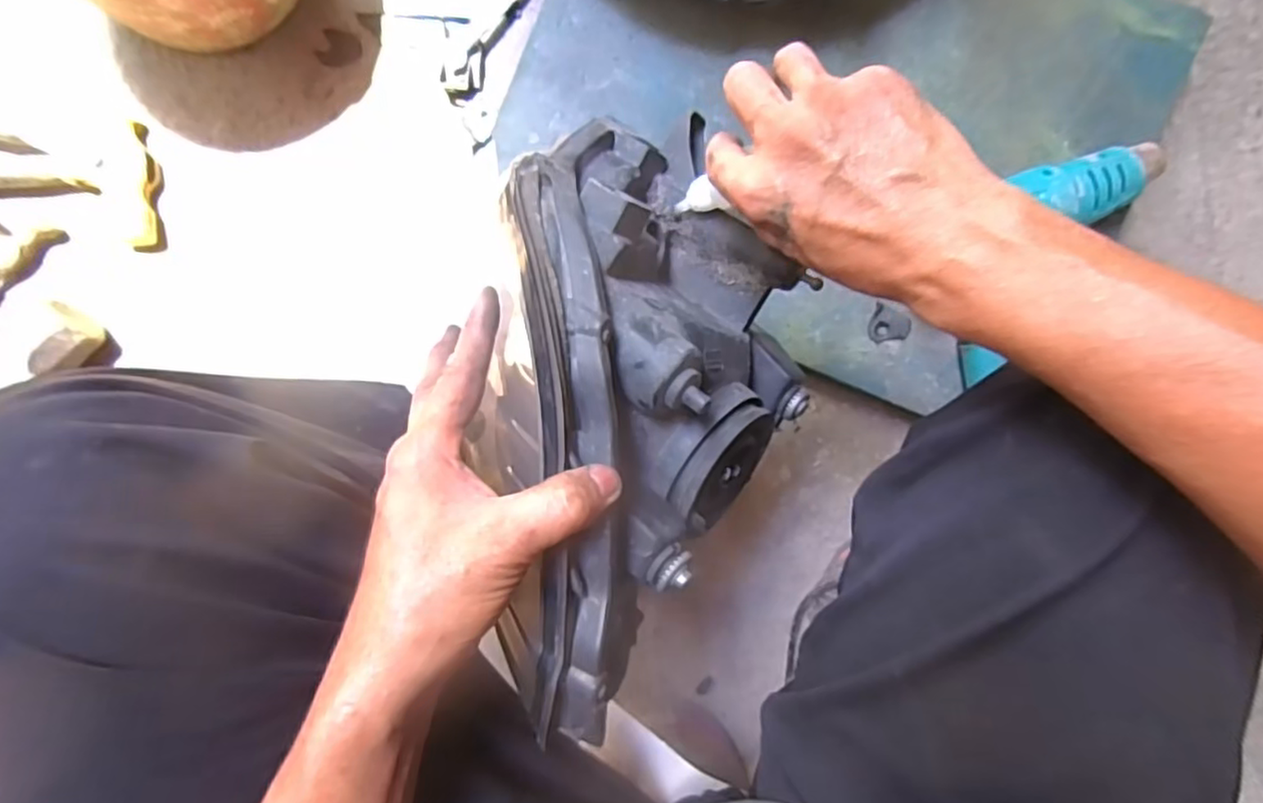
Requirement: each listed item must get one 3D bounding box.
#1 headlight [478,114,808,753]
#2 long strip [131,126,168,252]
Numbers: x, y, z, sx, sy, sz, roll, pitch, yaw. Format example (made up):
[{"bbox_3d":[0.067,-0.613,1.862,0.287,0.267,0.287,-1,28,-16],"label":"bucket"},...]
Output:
[{"bbox_3d":[0.022,-0.009,0.341,0.159,0.161,0.285,1,93,-1],"label":"headlight"},{"bbox_3d":[-0.469,-0.206,0.635,0.026,0.010,0.121,4,93,-3],"label":"long strip"}]

